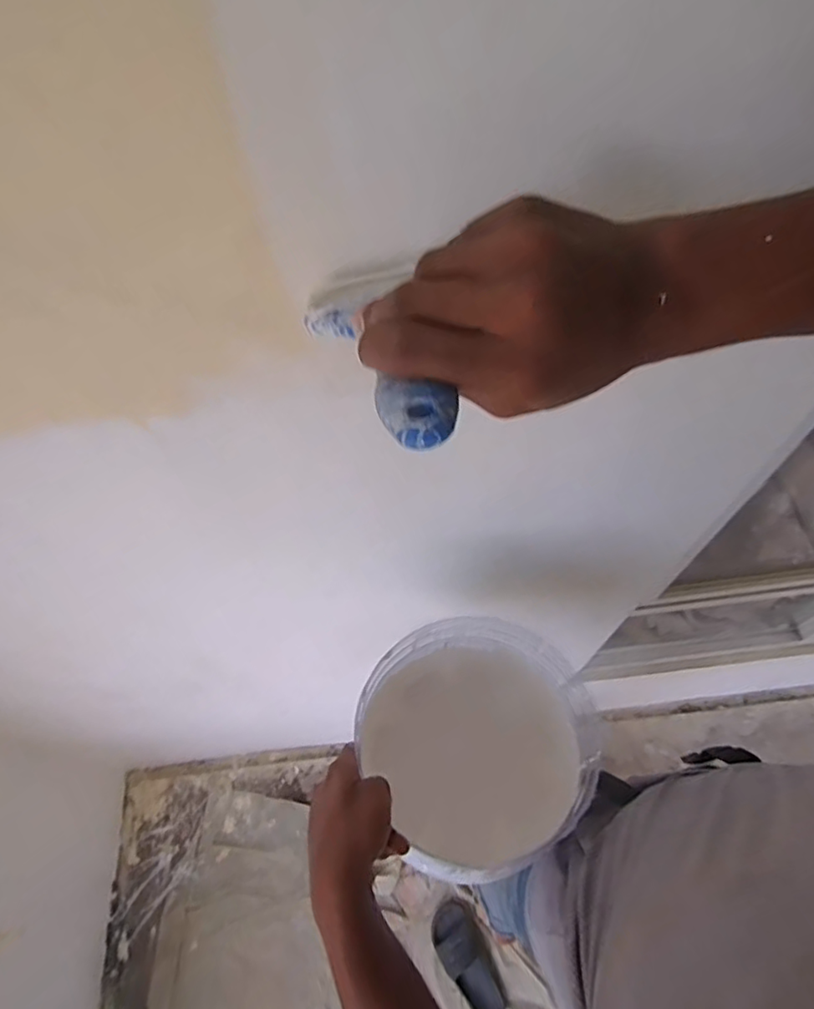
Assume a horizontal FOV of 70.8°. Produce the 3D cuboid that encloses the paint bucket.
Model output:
[{"bbox_3d":[0.076,0.279,0.677,0.238,0.213,0.231,-2,61,3],"label":"paint bucket"}]

